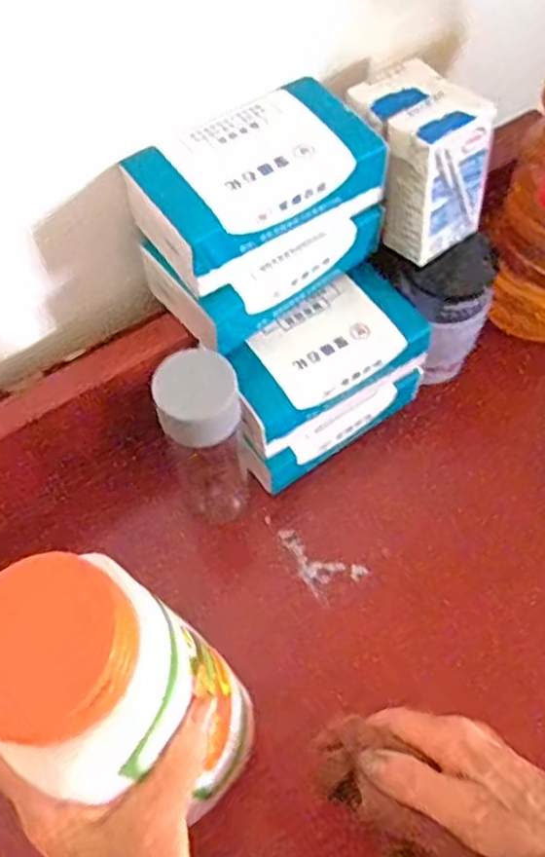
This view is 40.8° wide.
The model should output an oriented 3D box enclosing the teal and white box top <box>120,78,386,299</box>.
[{"bbox_3d":[-0.011,-0.167,0.497,0.154,0.052,0.088,-32,66,-15],"label":"teal and white box top"}]

